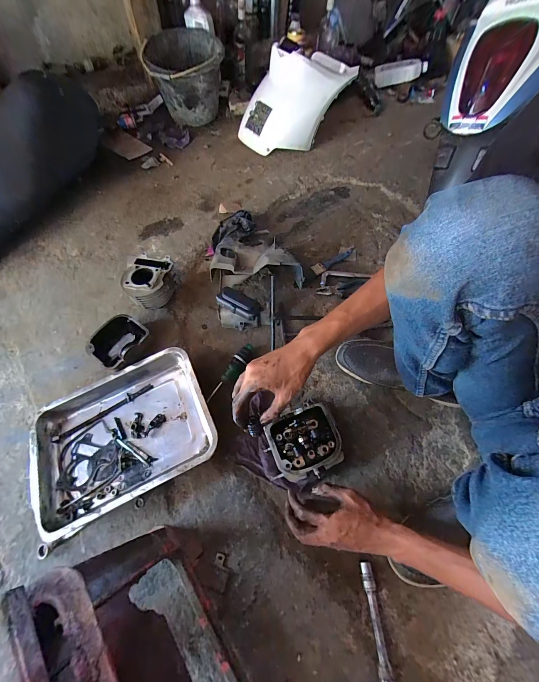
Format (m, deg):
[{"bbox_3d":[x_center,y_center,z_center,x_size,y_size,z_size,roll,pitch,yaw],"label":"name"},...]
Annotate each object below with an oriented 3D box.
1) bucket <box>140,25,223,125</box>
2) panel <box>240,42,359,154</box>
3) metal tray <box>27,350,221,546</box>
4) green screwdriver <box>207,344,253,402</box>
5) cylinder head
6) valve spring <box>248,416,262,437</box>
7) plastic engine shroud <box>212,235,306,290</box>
[{"bbox_3d":[-0.303,-0.987,1.062,0.273,0.221,0.287,-12,64,-4],"label":"bucket"},{"bbox_3d":[0.086,-0.803,0.961,0.370,0.224,0.166,-1,64,1],"label":"panel"},{"bbox_3d":[-0.301,0.191,0.589,0.355,0.081,0.262,-25,66,-10],"label":"metal tray"},{"bbox_3d":[-0.084,0.073,0.651,0.035,0.027,0.158,28,68,14],"label":"green screwdriver"},{"bbox_3d":[0.067,0.191,0.541,0.136,0.074,0.126,-12,64,-4],"label":"cylinder head"},{"bbox_3d":[-0.024,0.138,0.456,0.021,0.027,0.029,-7,64,-2],"label":"valve spring"},{"bbox_3d":[-0.030,-0.213,0.755,0.236,0.090,0.120,3,61,-1],"label":"plastic engine shroud"}]

